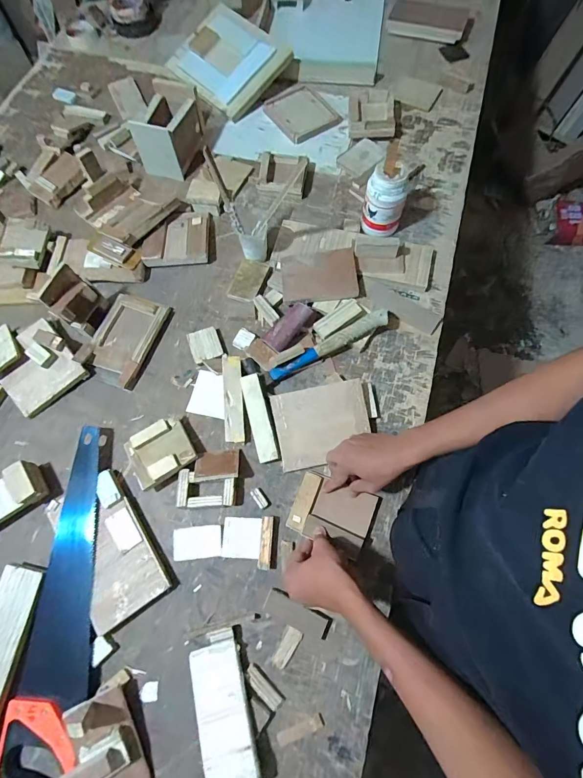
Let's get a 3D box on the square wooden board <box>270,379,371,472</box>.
[{"bbox_3d":[0.054,0.060,0.643,0.160,0.010,0.132,-9,80,-4],"label":"square wooden board"}]

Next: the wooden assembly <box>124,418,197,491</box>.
[{"bbox_3d":[-0.223,0.105,0.640,0.104,0.041,0.101,-33,72,-10],"label":"wooden assembly"}]

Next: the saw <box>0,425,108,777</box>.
[{"bbox_3d":[-0.353,0.316,0.572,0.116,0.028,0.513,-4,69,1],"label":"saw"}]

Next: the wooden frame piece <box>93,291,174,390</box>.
[{"bbox_3d":[-0.323,-0.098,0.727,0.110,0.027,0.183,19,71,9],"label":"wooden frame piece"}]

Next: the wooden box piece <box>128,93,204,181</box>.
[{"bbox_3d":[-0.281,-0.580,0.850,0.108,0.108,0.145,11,70,6],"label":"wooden box piece"}]

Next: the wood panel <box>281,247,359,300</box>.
[{"bbox_3d":[0.054,-0.223,0.736,0.144,0.011,0.093,-5,89,3],"label":"wood panel"}]

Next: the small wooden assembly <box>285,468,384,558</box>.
[{"bbox_3d":[0.069,0.200,0.605,0.130,0.031,0.097,20,71,9],"label":"small wooden assembly"}]

